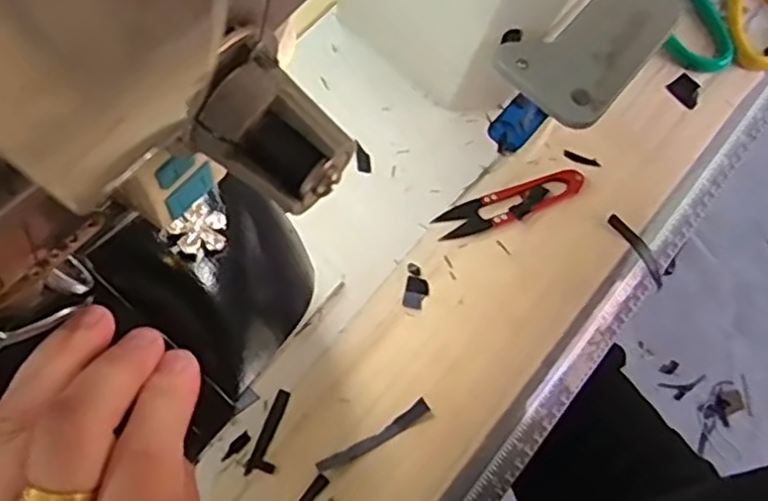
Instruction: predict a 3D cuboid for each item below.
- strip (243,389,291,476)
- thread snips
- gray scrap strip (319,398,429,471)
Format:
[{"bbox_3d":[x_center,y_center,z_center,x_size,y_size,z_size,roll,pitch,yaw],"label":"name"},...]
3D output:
[{"bbox_3d":[-0.064,0.109,0.412,0.016,0.004,0.052,21,70,6],"label":"strip"},{"bbox_3d":[0.085,-0.033,0.469,0.102,0.009,0.025,-19,71,-9],"label":"thread snips"},{"bbox_3d":[-0.005,0.110,0.411,0.073,0.006,0.010,-29,73,-12],"label":"gray scrap strip"}]

